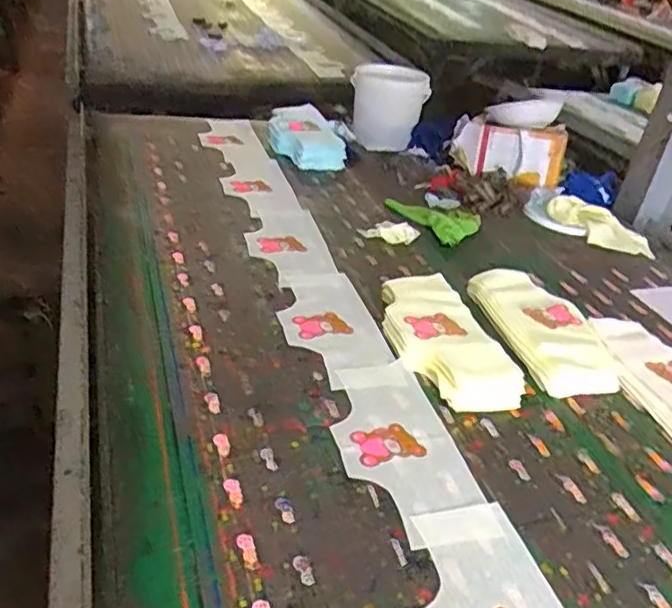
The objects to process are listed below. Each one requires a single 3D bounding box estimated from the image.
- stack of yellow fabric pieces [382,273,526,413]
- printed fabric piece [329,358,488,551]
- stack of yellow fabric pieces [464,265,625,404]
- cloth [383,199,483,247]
[{"bbox_3d":[0.154,0.048,1.006,0.150,0.048,0.306,-6,34,-20],"label":"stack of yellow fabric pieces"},{"bbox_3d":[0.075,0.175,0.831,0.147,0.009,0.287,-7,37,-16],"label":"printed fabric piece"},{"bbox_3d":[0.331,0.036,1.070,0.151,0.050,0.300,-2,33,-14],"label":"stack of yellow fabric pieces"},{"bbox_3d":[0.229,-0.189,1.410,0.156,0.024,0.199,-17,39,-33],"label":"cloth"}]

